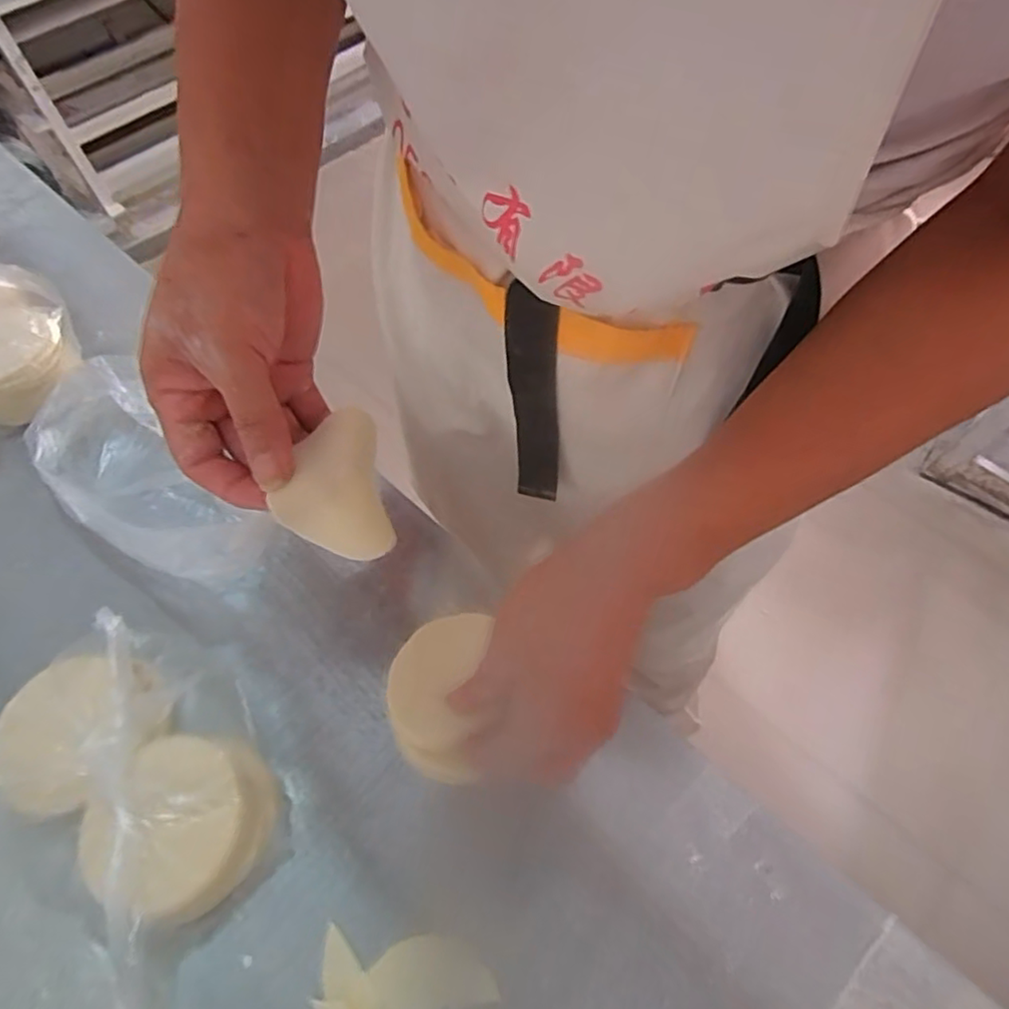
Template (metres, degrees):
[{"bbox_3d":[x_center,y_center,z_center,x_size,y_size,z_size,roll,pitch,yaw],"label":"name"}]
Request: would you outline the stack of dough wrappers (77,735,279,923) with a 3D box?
[{"bbox_3d":[-0.183,0.181,0.355,0.087,0.055,0.086,9,59,5],"label":"stack of dough wrappers"}]

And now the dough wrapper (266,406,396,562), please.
[{"bbox_3d":[-0.094,-0.009,0.331,0.057,0.013,0.080,-11,88,-29],"label":"dough wrapper"}]

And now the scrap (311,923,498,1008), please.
[{"bbox_3d":[-0.050,0.262,0.332,0.105,0.008,0.060,19,60,11],"label":"scrap"}]

